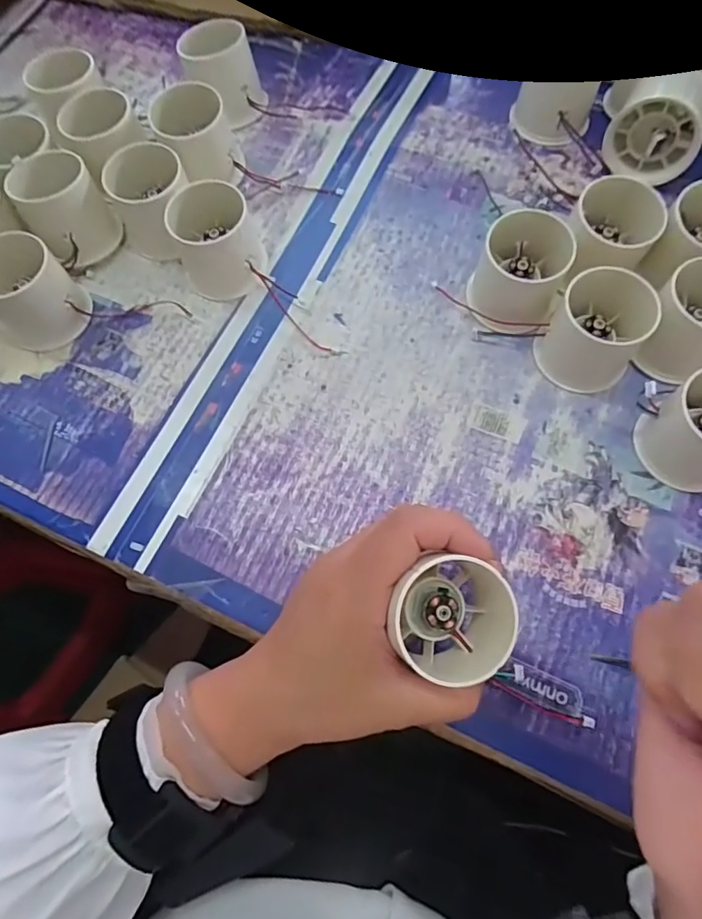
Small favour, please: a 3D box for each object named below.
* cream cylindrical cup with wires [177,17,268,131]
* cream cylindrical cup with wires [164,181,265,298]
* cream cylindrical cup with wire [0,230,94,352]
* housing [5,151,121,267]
[{"bbox_3d":[-0.096,-0.285,0.399,0.055,0.053,0.049,28,74,13],"label":"cream cylindrical cup with wires"},{"bbox_3d":[-0.086,-0.143,0.350,0.057,0.047,0.061,-27,71,-7],"label":"cream cylindrical cup with wires"},{"bbox_3d":[-0.203,-0.105,0.337,0.048,0.051,0.053,42,77,16],"label":"cream cylindrical cup with wire"},{"bbox_3d":[-0.192,-0.169,0.362,0.053,0.052,0.059,-43,73,-12],"label":"housing"}]

